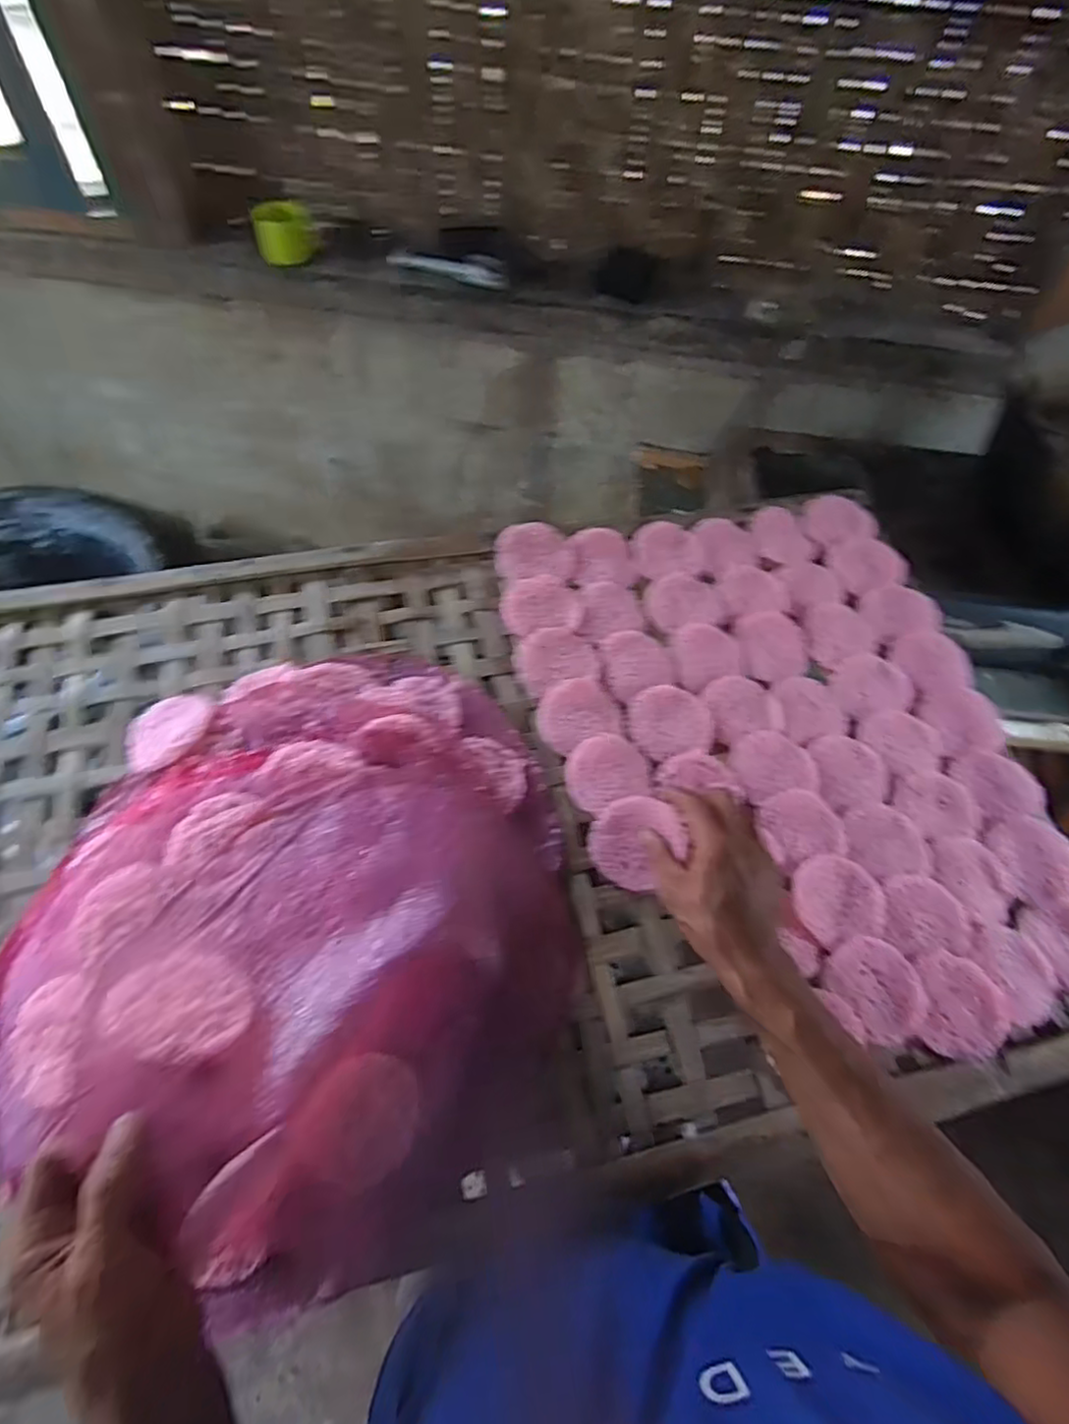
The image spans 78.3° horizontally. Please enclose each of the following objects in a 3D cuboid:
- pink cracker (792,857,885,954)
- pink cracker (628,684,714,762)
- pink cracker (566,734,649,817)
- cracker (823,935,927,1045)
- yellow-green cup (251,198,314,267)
[{"bbox_3d":[0.262,0.160,0.567,0.079,0.008,0.071,-12,62,-12],"label":"pink cracker"},{"bbox_3d":[0.131,0.008,0.633,0.078,0.006,0.074,2,60,-4],"label":"pink cracker"},{"bbox_3d":[0.066,0.053,0.595,0.074,0.004,0.070,2,60,-4],"label":"pink cracker"},{"bbox_3d":[0.282,0.226,0.539,0.069,0.005,0.078,-29,67,-19],"label":"cracker"},{"bbox_3d":[-0.424,-0.818,1.118,0.096,0.079,0.068,-16,63,-13],"label":"yellow-green cup"}]

